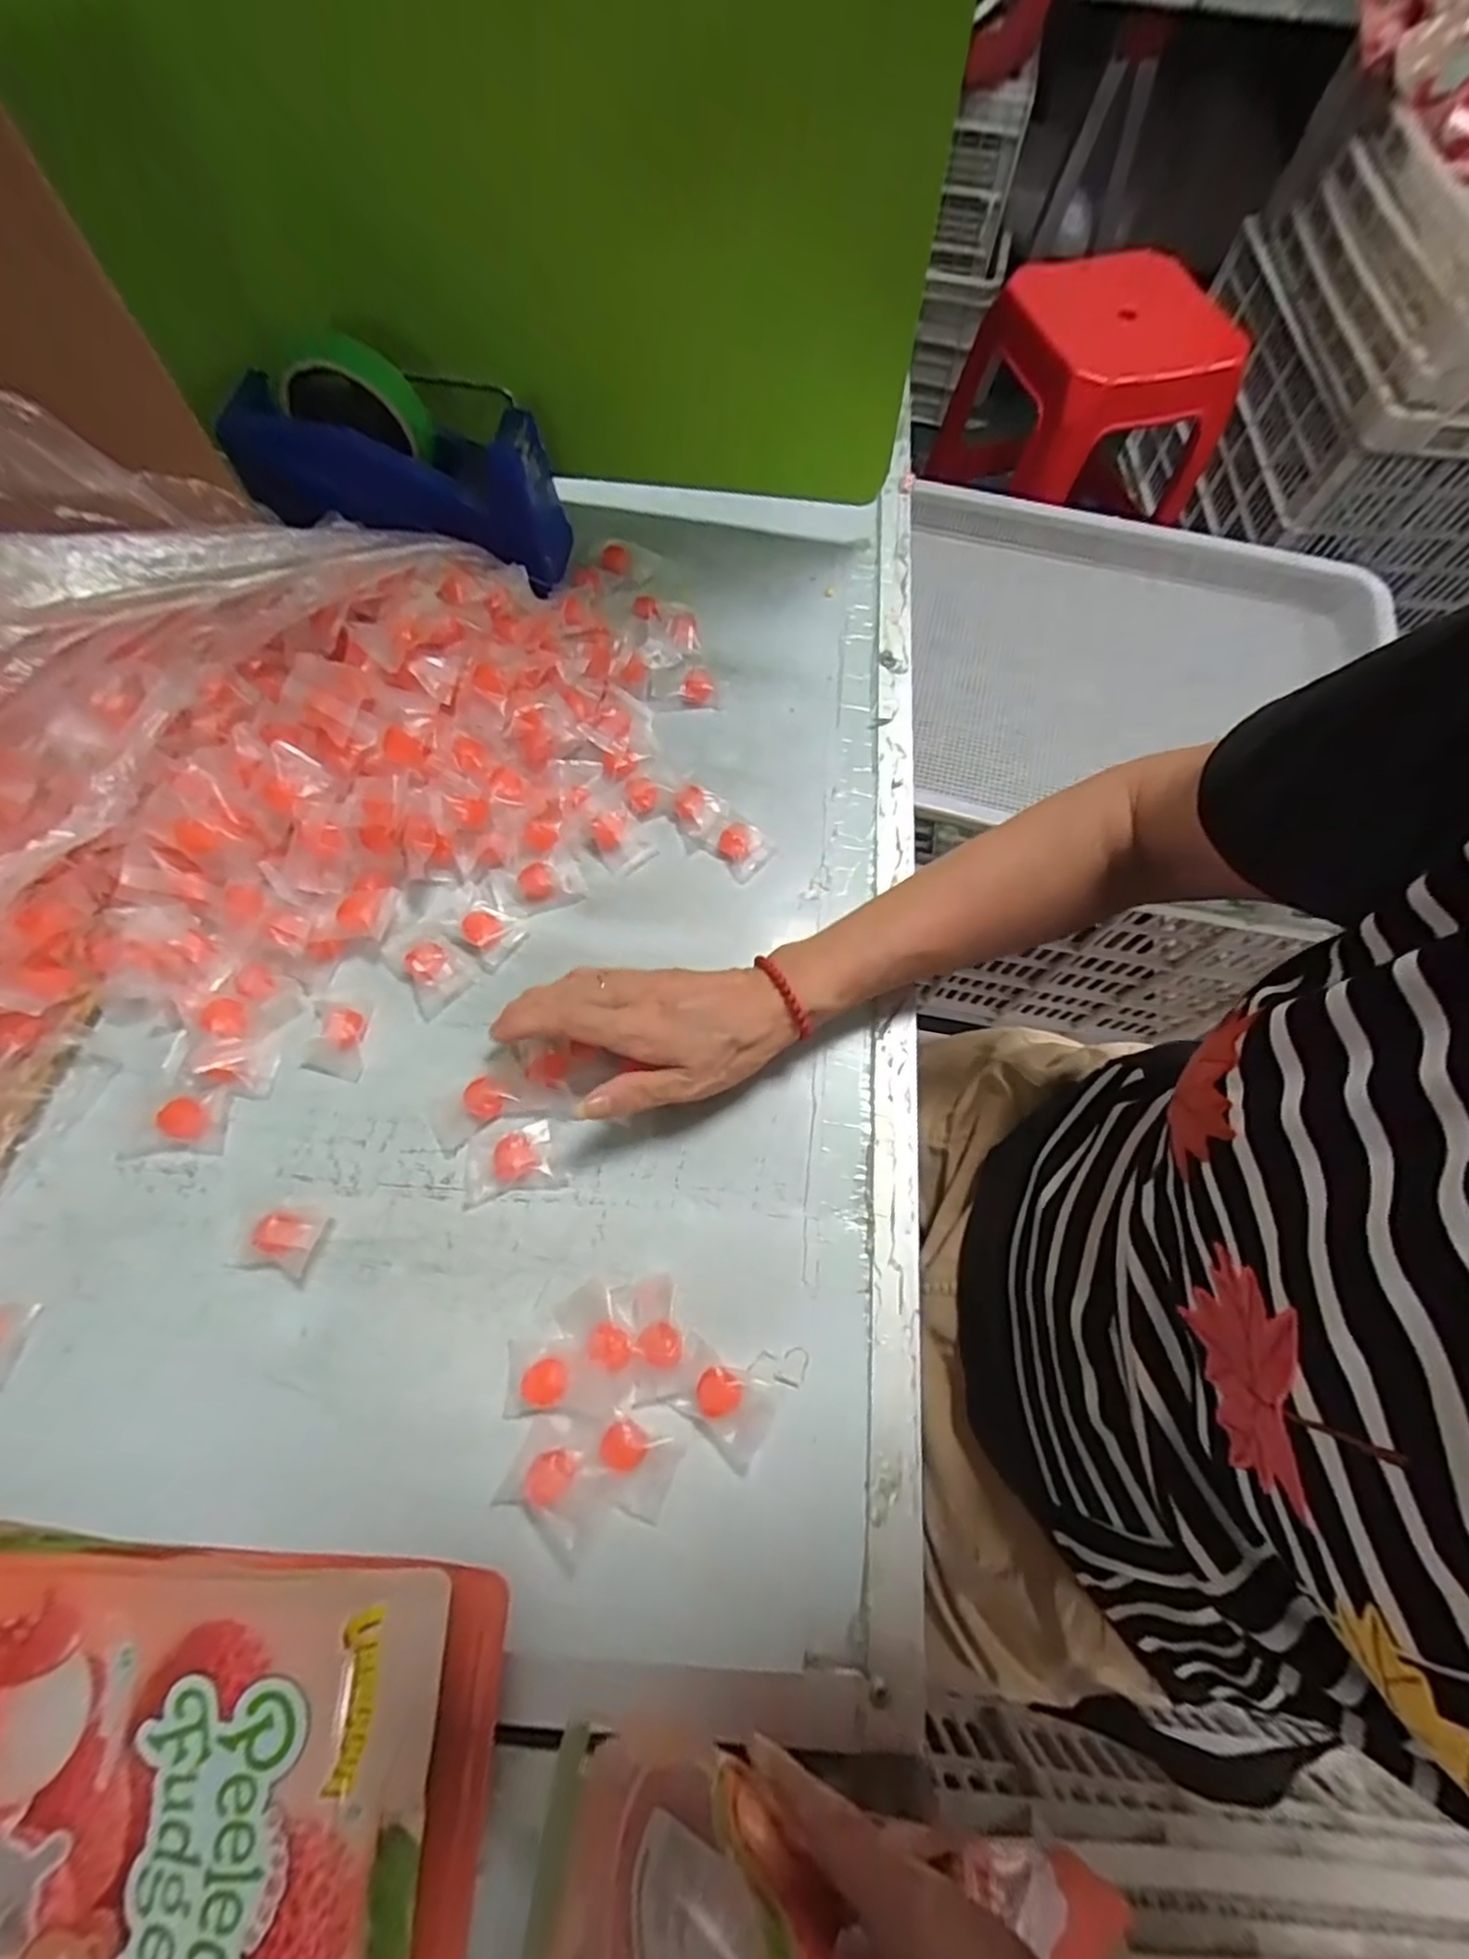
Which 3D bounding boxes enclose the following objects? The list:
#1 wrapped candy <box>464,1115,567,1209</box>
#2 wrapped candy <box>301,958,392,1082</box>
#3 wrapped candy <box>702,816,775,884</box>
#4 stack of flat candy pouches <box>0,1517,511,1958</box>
[{"bbox_3d":[-0.117,0.093,0.363,0.051,0.012,0.041,-6,68,-5],"label":"wrapped candy"},{"bbox_3d":[-0.221,0.019,0.389,0.033,0.015,0.069,9,68,1],"label":"wrapped candy"},{"bbox_3d":[0.003,-0.083,0.433,0.038,0.011,0.031,34,71,11],"label":"wrapped candy"},{"bbox_3d":[-0.235,0.313,0.257,0.268,0.034,0.162,5,68,0],"label":"stack of flat candy pouches"}]

